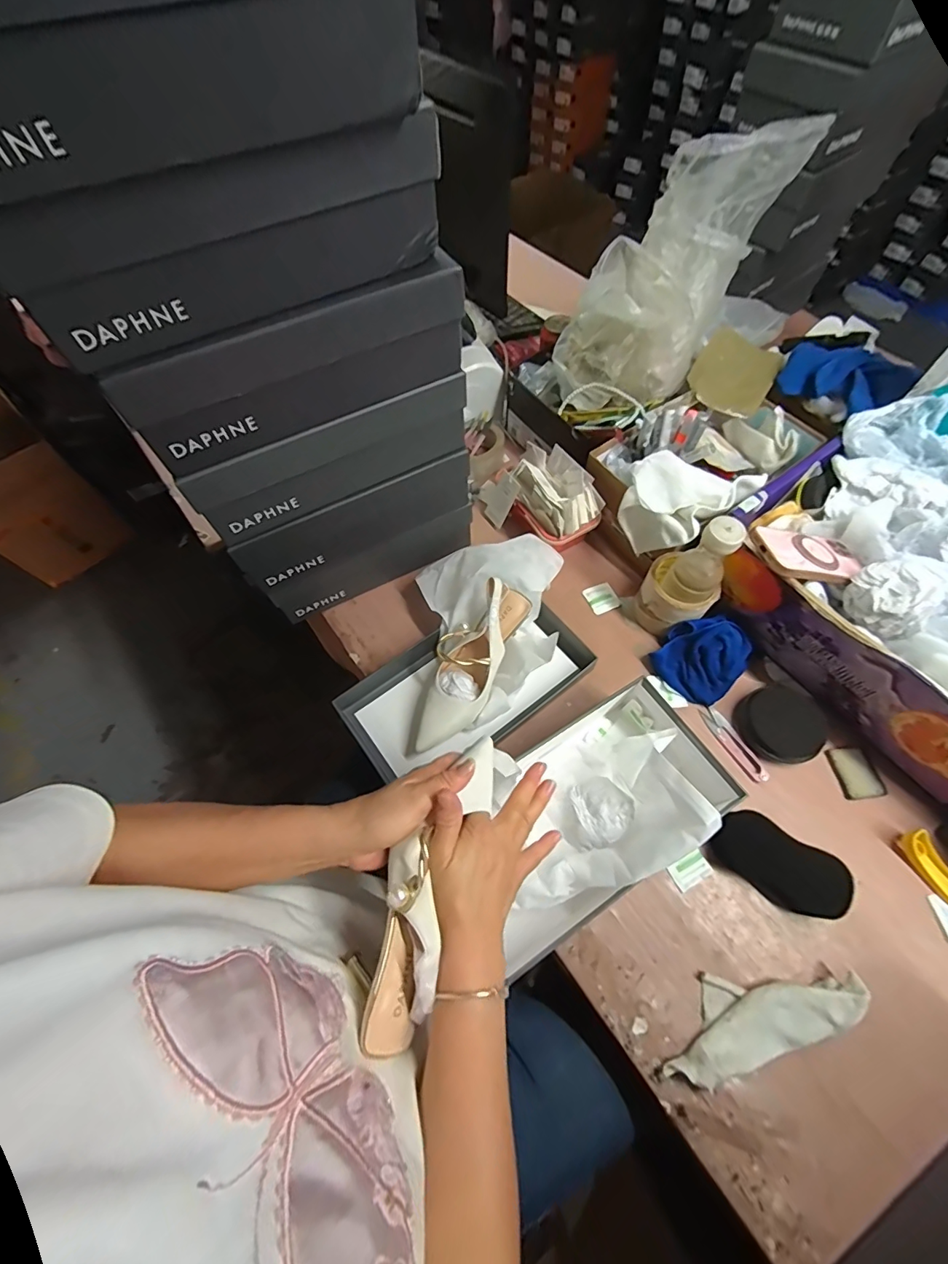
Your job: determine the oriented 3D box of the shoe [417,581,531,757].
[{"bbox_3d":[-0.012,0.042,0.579,0.084,0.081,0.224,25,66,14],"label":"shoe"}]

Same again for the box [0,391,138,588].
[{"bbox_3d":[-1.331,-0.409,1.375,0.313,0.393,0.361,-42,69,-18],"label":"box"}]

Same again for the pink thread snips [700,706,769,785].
[{"bbox_3d":[0.326,0.138,0.581,0.027,0.010,0.101,-28,65,-12],"label":"pink thread snips"}]

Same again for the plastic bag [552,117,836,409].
[{"bbox_3d":[0.267,-0.501,0.648,0.359,0.175,0.177,-50,65,24],"label":"plastic bag"}]

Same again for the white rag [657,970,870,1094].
[{"bbox_3d":[0.271,0.368,0.444,0.197,0.037,0.071,-14,63,-5],"label":"white rag"}]

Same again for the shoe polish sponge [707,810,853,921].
[{"bbox_3d":[0.331,0.250,0.502,0.123,0.039,0.065,32,68,16],"label":"shoe polish sponge"}]

